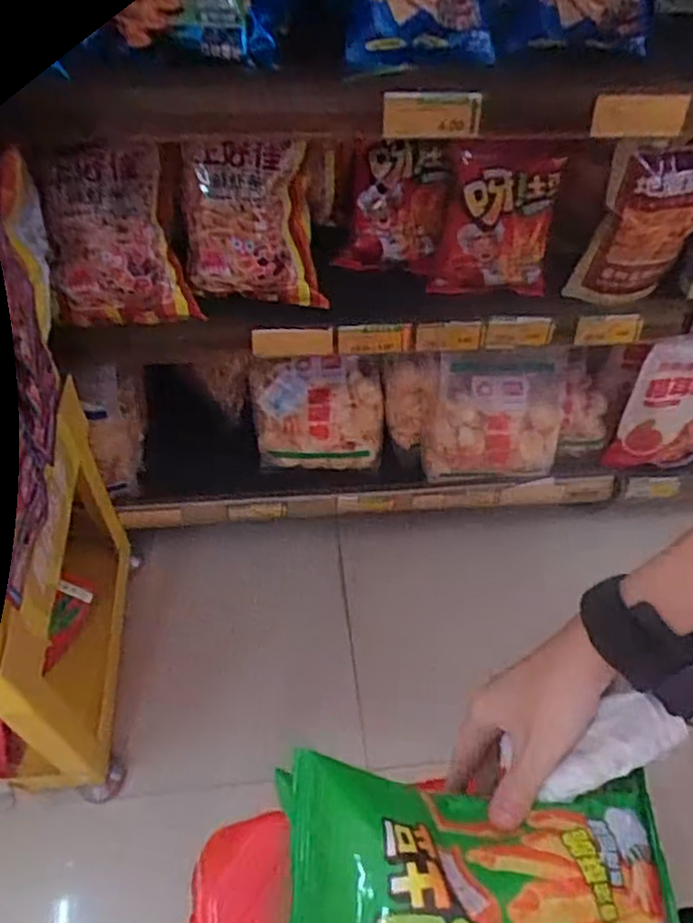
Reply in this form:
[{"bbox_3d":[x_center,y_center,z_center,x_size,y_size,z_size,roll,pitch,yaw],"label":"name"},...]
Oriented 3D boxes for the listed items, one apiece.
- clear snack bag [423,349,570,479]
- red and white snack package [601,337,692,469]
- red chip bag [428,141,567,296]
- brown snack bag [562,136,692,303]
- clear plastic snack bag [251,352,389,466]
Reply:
[{"bbox_3d":[0.206,-0.062,0.982,0.191,0.174,0.065,-4,14,-8],"label":"clear snack bag"},{"bbox_3d":[0.477,-0.077,0.974,0.175,0.216,0.048,-7,54,-8],"label":"red and white snack package"},{"bbox_3d":[0.174,-0.267,0.790,0.134,0.179,0.055,8,54,2],"label":"red chip bag"},{"bbox_3d":[0.339,-0.267,0.780,0.128,0.193,0.038,-7,54,-8],"label":"brown snack bag"},{"bbox_3d":[-0.040,-0.071,1.026,0.182,0.145,0.080,1,17,-4],"label":"clear plastic snack bag"}]

